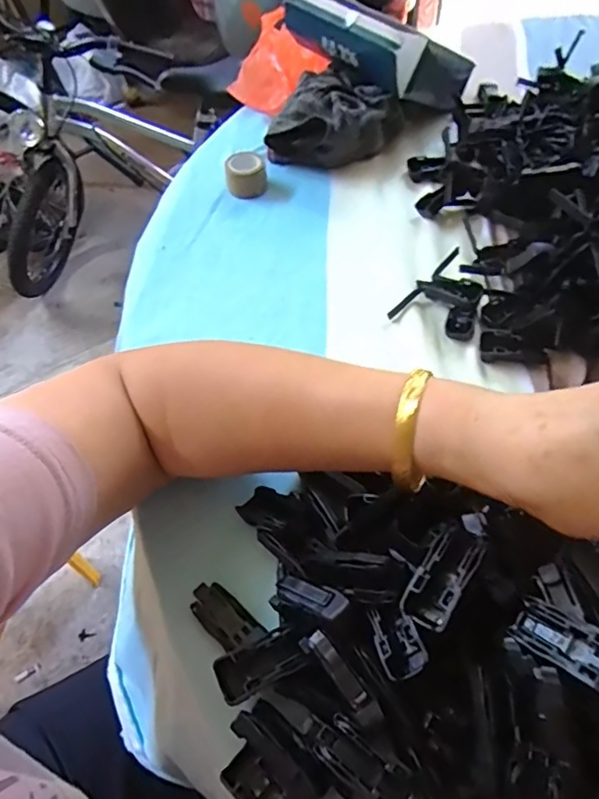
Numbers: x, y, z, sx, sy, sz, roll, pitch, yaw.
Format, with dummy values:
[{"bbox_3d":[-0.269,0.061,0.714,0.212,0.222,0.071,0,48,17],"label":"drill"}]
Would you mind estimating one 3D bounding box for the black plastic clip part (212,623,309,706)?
[{"bbox_3d":[-0.018,0.121,0.250,0.040,0.005,0.020,-22,57,-15],"label":"black plastic clip part"}]

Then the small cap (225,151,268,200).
[{"bbox_3d":[-0.049,-0.208,0.504,0.037,0.028,0.039,0,54,0],"label":"small cap"}]

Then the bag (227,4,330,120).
[{"bbox_3d":[-0.028,-0.381,0.618,0.095,0.051,0.108,31,60,21],"label":"bag"}]

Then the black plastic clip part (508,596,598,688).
[{"bbox_3d":[0.107,0.098,0.213,0.018,0.016,0.047,-37,27,-24],"label":"black plastic clip part"}]

